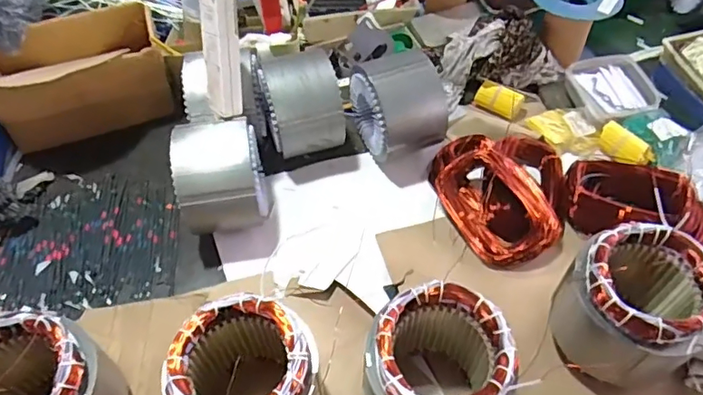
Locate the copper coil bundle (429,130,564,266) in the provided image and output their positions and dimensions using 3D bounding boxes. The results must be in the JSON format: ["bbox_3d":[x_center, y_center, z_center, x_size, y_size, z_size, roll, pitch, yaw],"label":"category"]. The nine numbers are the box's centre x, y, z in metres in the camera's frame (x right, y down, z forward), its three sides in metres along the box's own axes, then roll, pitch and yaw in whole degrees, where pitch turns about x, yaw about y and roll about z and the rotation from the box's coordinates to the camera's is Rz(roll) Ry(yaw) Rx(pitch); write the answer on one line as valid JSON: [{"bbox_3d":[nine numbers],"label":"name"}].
[{"bbox_3d":[0.225,-0.007,0.806,0.202,0.069,0.228,6,53,5],"label":"copper coil bundle"}]

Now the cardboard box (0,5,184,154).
[{"bbox_3d":[-0.451,-0.198,0.903,0.281,0.136,0.148,-26,56,-18],"label":"cardboard box"}]

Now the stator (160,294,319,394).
[{"bbox_3d":[-0.116,0.207,0.583,0.145,0.170,0.141,0,52,0],"label":"stator"}]

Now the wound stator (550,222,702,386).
[{"bbox_3d":[0.331,0.125,0.631,0.144,0.145,0.138,0,54,0],"label":"wound stator"}]

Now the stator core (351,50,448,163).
[{"bbox_3d":[0.074,-0.143,0.857,0.116,0.157,0.132,-19,56,-13],"label":"stator core"}]

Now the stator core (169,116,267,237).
[{"bbox_3d":[-0.193,-0.036,0.790,0.114,0.141,0.158,-9,53,-6],"label":"stator core"}]

